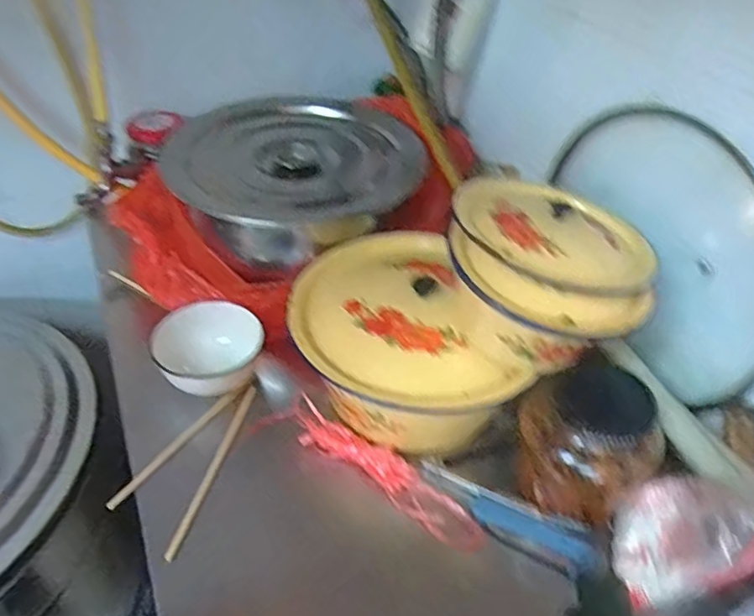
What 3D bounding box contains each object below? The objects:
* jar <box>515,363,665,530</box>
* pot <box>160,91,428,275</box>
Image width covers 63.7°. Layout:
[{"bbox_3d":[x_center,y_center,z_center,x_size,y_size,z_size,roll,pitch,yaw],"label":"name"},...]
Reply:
[{"bbox_3d":[0.179,0.120,0.539,0.106,0.127,0.102,2,41,-2],"label":"jar"},{"bbox_3d":[-0.101,-0.164,0.757,0.272,0.114,0.242,15,42,13],"label":"pot"}]

